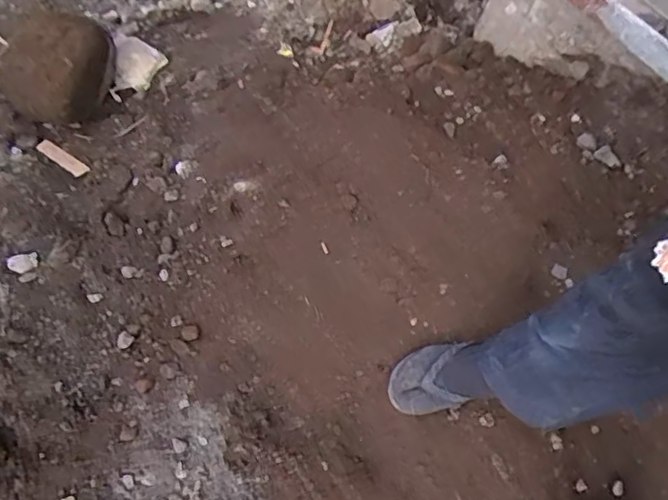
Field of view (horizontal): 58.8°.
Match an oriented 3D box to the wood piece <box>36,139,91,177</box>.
[{"bbox_3d":[-0.541,-0.183,1.181,0.112,0.006,0.034,33,57,6],"label":"wood piece"}]

